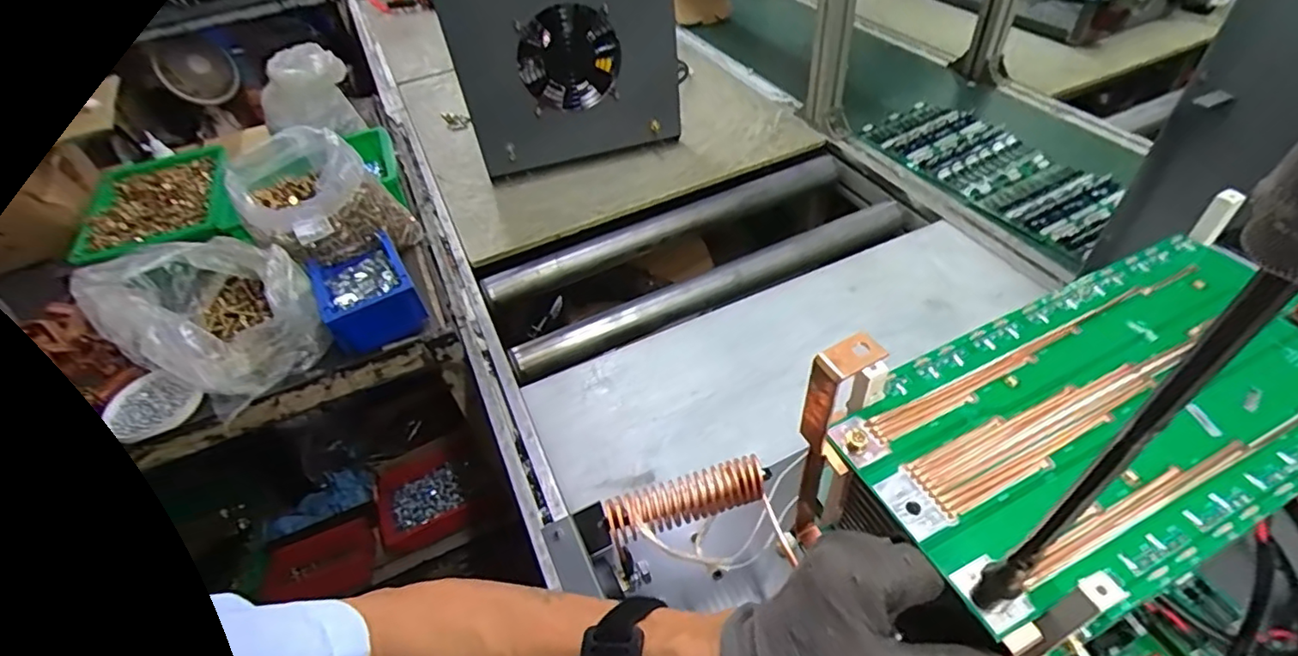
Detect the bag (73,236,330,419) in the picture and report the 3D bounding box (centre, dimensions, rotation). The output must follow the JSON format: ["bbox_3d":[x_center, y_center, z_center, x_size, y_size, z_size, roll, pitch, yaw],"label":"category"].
[{"bbox_3d":[-0.505,-0.016,0.695,0.228,0.108,0.150,18,50,22],"label":"bag"}]

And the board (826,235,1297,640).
[{"bbox_3d":[0.243,0.036,0.307,0.281,0.007,0.138,-21,47,-14],"label":"board"}]

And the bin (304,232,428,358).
[{"bbox_3d":[-0.347,-0.039,0.745,0.105,0.084,0.145,-27,49,-19],"label":"bin"}]

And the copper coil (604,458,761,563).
[{"bbox_3d":[0.027,0.125,0.426,0.112,0.029,0.030,-16,46,-9],"label":"copper coil"}]

